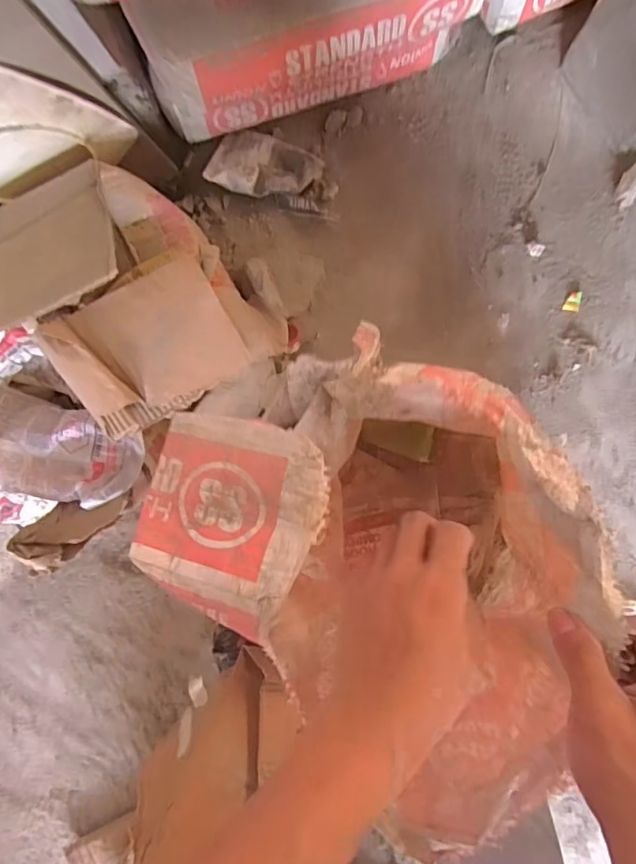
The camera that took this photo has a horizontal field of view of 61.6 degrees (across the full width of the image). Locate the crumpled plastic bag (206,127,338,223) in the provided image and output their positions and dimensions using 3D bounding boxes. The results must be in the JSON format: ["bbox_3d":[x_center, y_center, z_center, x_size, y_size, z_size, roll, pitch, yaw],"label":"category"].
[{"bbox_3d":[-0.057,-0.355,0.728,0.179,0.032,0.085,19,95,3],"label":"crumpled plastic bag"}]

